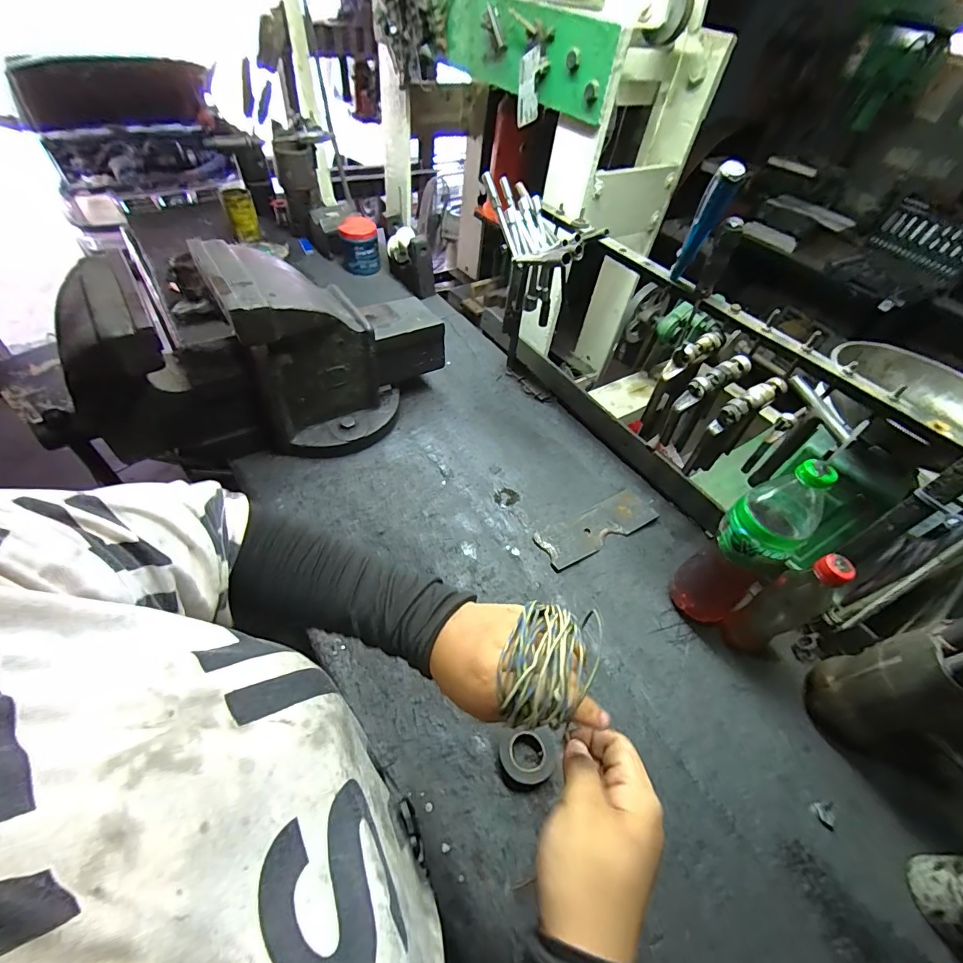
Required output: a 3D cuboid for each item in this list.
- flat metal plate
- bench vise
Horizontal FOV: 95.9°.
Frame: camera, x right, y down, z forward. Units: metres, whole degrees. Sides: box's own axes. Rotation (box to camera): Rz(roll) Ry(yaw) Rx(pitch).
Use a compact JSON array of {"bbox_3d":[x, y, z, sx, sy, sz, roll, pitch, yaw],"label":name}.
[{"bbox_3d":[0.181,0.073,0.687,0.199,0.009,0.068,-23,55,-22],"label":"flat metal plate"},{"bbox_3d":[-0.315,-0.185,0.675,0.546,0.284,0.214,-20,56,-20],"label":"bench vise"}]

